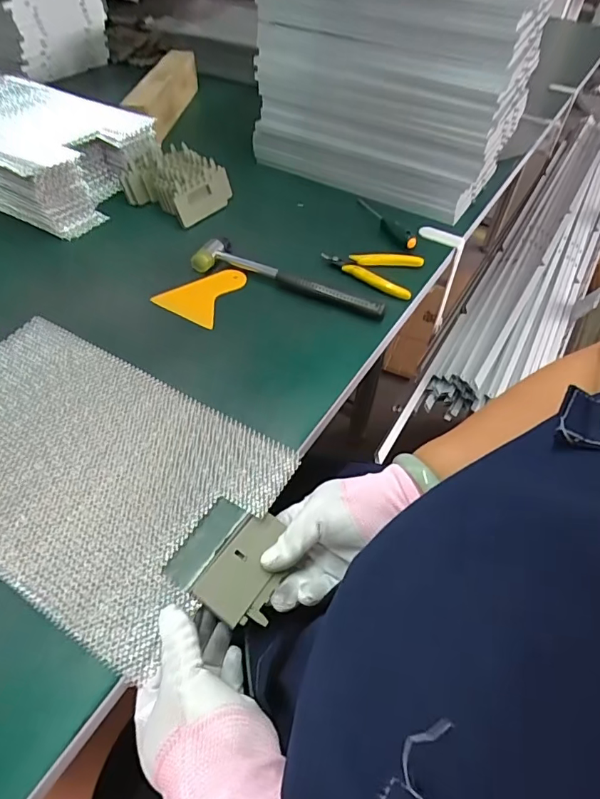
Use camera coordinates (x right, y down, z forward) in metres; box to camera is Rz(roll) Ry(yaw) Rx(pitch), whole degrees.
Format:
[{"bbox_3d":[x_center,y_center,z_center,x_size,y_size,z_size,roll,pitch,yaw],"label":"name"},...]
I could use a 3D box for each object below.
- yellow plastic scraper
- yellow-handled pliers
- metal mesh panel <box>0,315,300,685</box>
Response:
[{"bbox_3d":[-0.112,-0.130,0.560,0.081,0.007,0.095,25,55,16],"label":"yellow plastic scraper"},{"bbox_3d":[0.087,-0.165,0.597,0.120,0.025,0.067,19,53,11],"label":"yellow-handled pliers"},{"bbox_3d":[-0.191,0.046,0.406,0.322,0.008,0.199,27,55,16],"label":"metal mesh panel"}]

